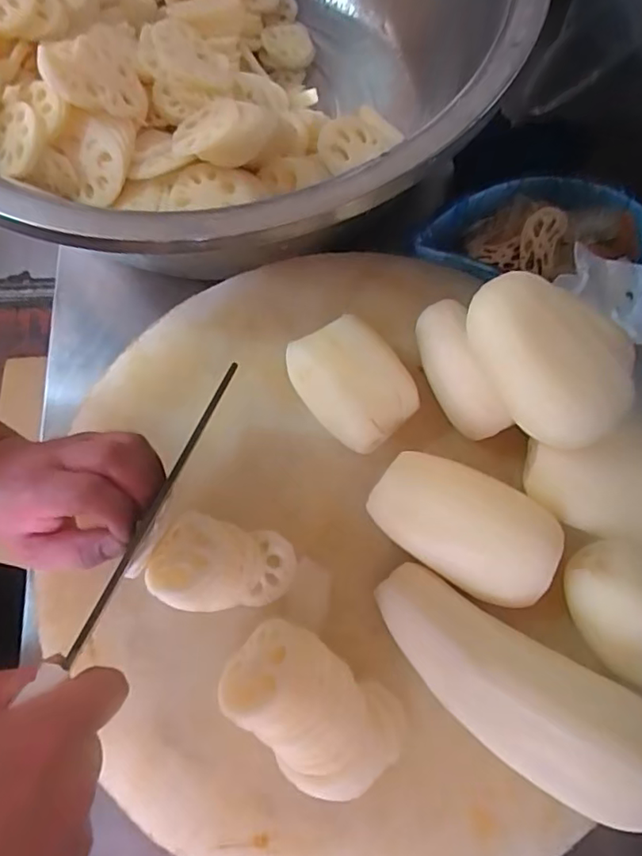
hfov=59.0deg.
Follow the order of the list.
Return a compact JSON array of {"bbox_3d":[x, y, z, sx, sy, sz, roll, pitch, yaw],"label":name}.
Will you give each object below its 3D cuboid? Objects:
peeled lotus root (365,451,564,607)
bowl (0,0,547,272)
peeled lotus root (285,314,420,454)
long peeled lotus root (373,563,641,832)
[{"bbox_3d":[0.093,0.066,0.382,0.118,0.056,0.070,31,75,10],"label":"peeled lotus root"},{"bbox_3d":[-0.099,-0.344,0.510,0.503,0.198,0.514,0,72,1],"label":"bowl"},{"bbox_3d":[0.021,-0.031,0.423,0.069,0.058,0.095,-37,75,-10],"label":"peeled lotus root"},{"bbox_3d":[0.115,0.163,0.349,0.187,0.058,0.071,30,75,10],"label":"long peeled lotus root"}]

